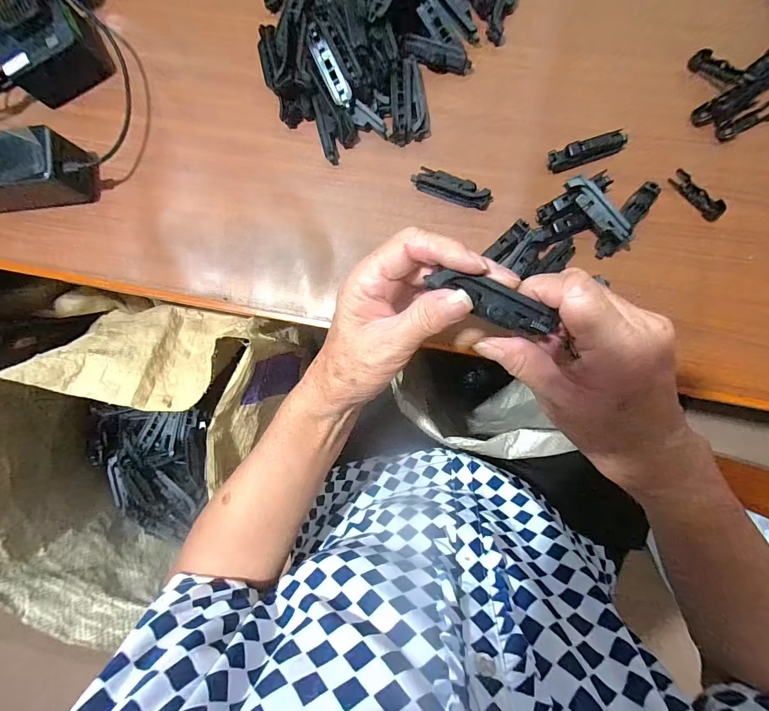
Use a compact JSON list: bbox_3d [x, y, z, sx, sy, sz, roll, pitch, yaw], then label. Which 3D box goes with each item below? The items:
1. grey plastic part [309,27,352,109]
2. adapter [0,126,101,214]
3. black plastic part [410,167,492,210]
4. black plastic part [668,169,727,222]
[{"bbox_3d":[-0.050,-0.266,0.348,0.018,0.006,0.065,-28,104,5],"label":"grey plastic part"},{"bbox_3d":[-0.363,-0.179,0.374,0.142,0.053,0.058,-3,91,5],"label":"adapter"},{"bbox_3d":[0.065,-0.159,0.361,0.076,0.015,0.021,21,93,4],"label":"black plastic part"},{"bbox_3d":[0.288,-0.147,0.346,0.016,0.007,0.056,-44,87,4],"label":"black plastic part"}]

